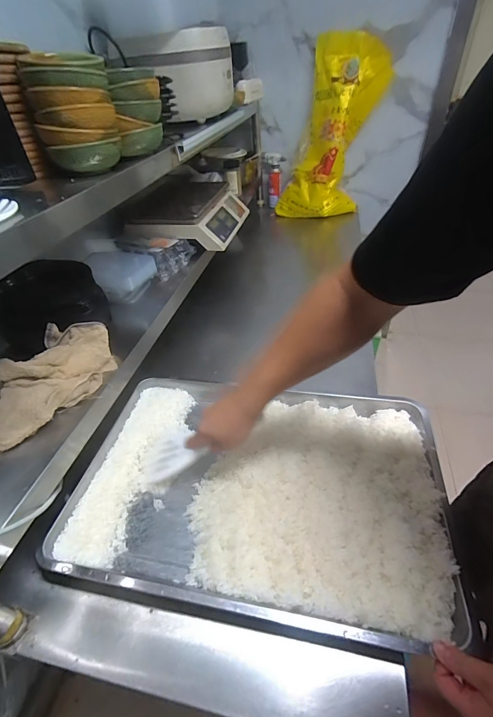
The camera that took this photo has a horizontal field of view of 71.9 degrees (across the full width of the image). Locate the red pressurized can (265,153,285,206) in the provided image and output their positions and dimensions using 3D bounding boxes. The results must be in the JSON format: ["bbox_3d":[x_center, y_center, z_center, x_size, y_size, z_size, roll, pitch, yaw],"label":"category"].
[{"bbox_3d":[0.137,-0.867,1.659,0.093,0.232,0.051,1,20,6],"label":"red pressurized can"}]

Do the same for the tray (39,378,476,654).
[{"bbox_3d":[0.012,0.194,0.573,0.574,0.064,0.387,5,43,10],"label":"tray"}]

